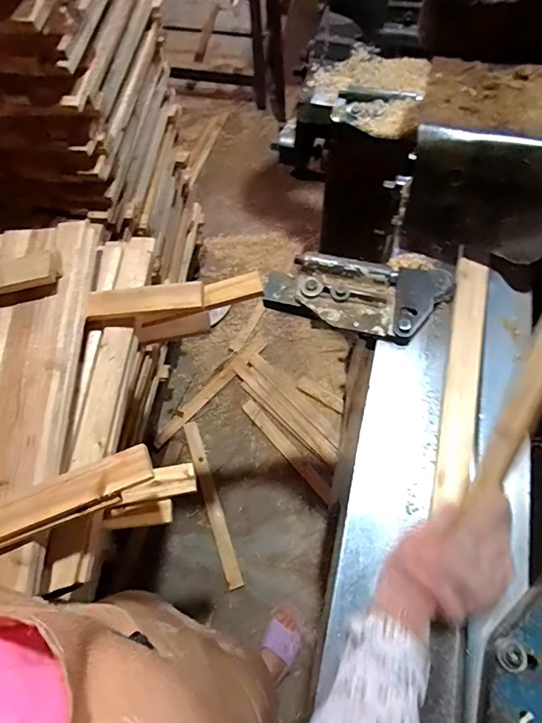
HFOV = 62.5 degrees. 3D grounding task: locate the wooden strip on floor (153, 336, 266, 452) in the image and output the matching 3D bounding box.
[{"bbox_3d":[-0.197,0.095,1.497,0.048,0.017,0.497,39,73,17],"label":"wooden strip on floor"}]

